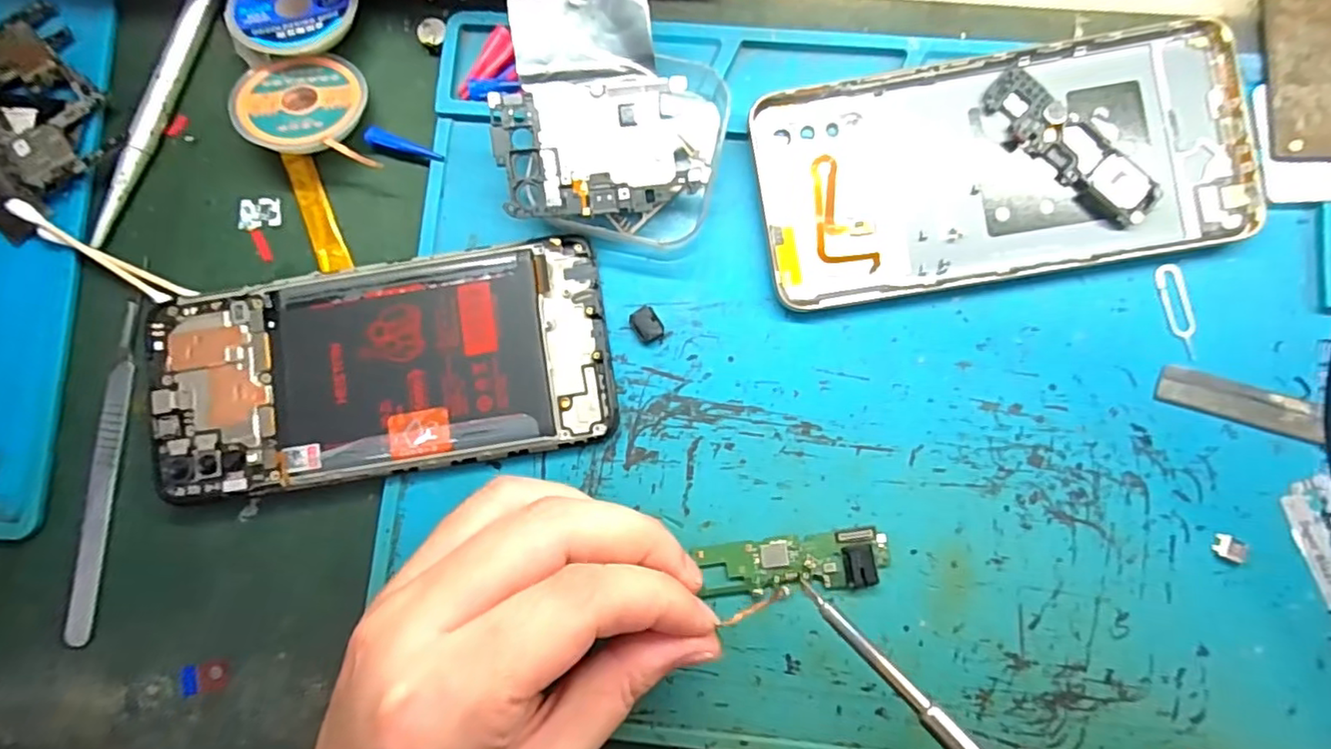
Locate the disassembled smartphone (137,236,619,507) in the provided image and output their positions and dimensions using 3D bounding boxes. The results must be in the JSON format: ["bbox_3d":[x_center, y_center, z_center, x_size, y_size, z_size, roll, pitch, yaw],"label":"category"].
[{"bbox_3d":[-0.097,-0.001,0.212,0.155,0.011,0.071,-9,84,2],"label":"disassembled smartphone"}]

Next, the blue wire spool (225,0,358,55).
[{"bbox_3d":[-0.137,-0.134,0.223,0.042,0.007,0.042,1,71,-3],"label":"blue wire spool"}]

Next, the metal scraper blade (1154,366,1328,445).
[{"bbox_3d":[0.191,0.009,0.202,0.052,0.004,0.013,17,91,5],"label":"metal scraper blade"}]

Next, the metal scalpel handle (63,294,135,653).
[{"bbox_3d":[-0.200,0.035,0.217,0.009,0.004,0.118,4,85,3],"label":"metal scalpel handle"}]

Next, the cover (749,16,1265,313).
[{"bbox_3d":[0.113,-0.070,0.209,0.159,0.013,0.075,-9,84,2],"label":"cover"}]

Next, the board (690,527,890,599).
[{"bbox_3d":[0.043,0.063,0.203,0.062,0.004,0.018,-5,84,2],"label":"board"}]

